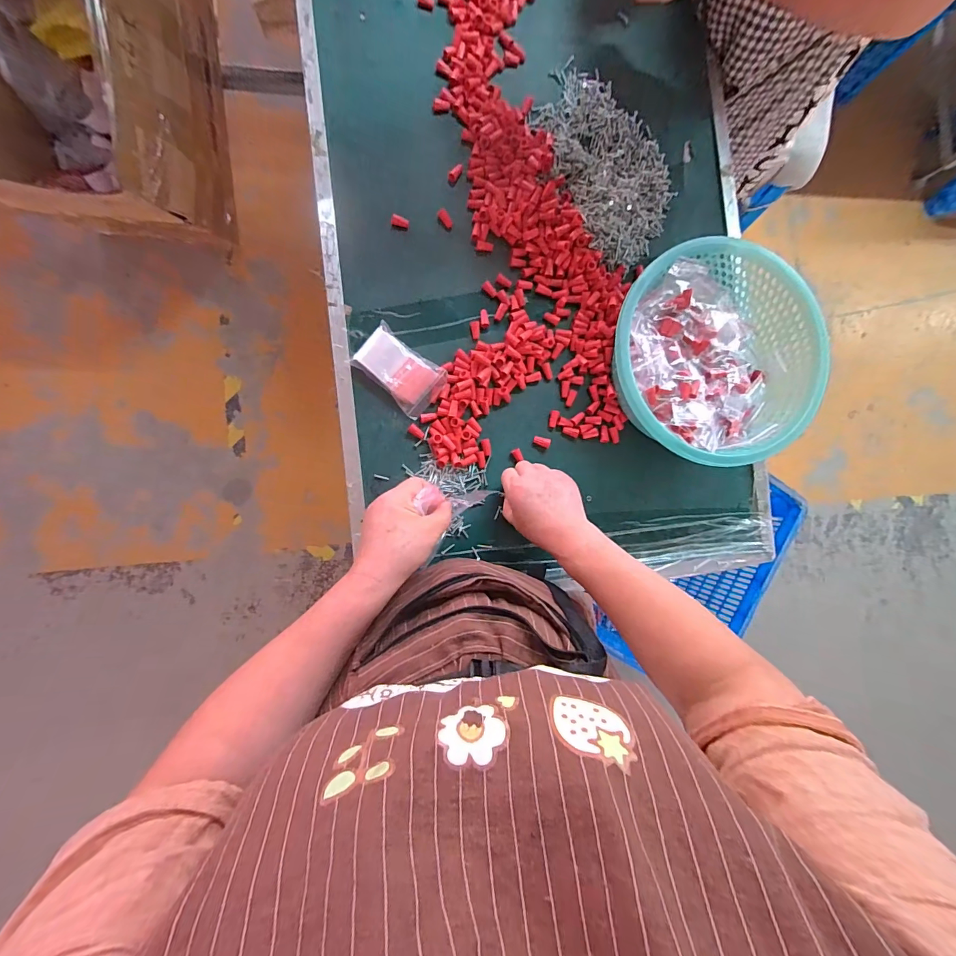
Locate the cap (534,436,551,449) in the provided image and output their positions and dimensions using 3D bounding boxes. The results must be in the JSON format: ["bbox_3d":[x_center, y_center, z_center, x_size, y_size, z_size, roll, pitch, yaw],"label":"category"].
[{"bbox_3d":[0.088,-0.049,0.562,0.022,0.008,0.013,13,88,-8],"label":"cap"}]

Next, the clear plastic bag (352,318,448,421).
[{"bbox_3d":[-0.103,-0.141,0.538,0.111,0.015,0.073,38,84,-6],"label":"clear plastic bag"}]

